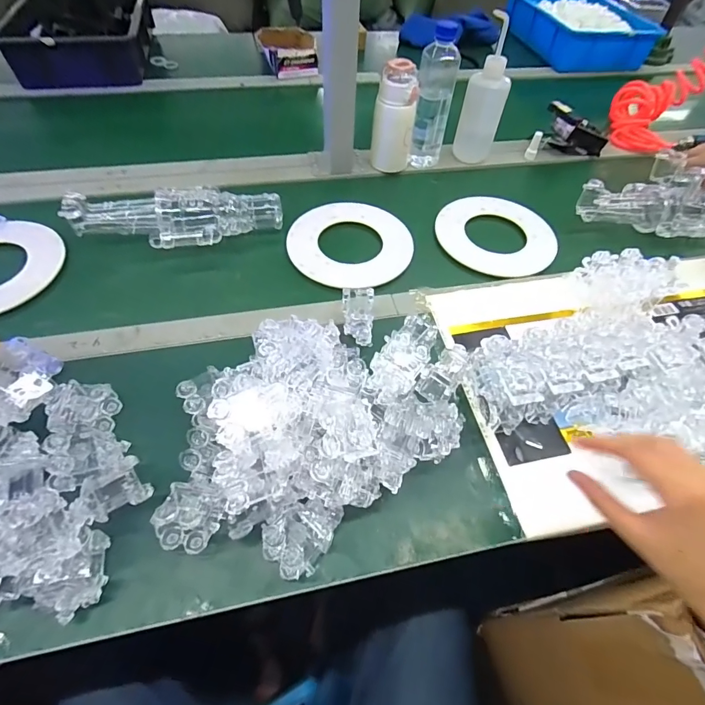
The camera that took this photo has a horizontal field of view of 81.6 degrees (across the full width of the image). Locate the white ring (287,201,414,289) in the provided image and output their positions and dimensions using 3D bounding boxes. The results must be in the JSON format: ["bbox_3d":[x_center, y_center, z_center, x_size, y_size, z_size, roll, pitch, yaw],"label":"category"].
[{"bbox_3d":[-0.003,-0.177,0.649,0.192,0.008,0.199,2,57,-2],"label":"white ring"}]

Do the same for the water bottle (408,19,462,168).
[{"bbox_3d":[0.138,-0.432,0.712,0.060,0.215,0.060,2,57,-2],"label":"water bottle"}]

